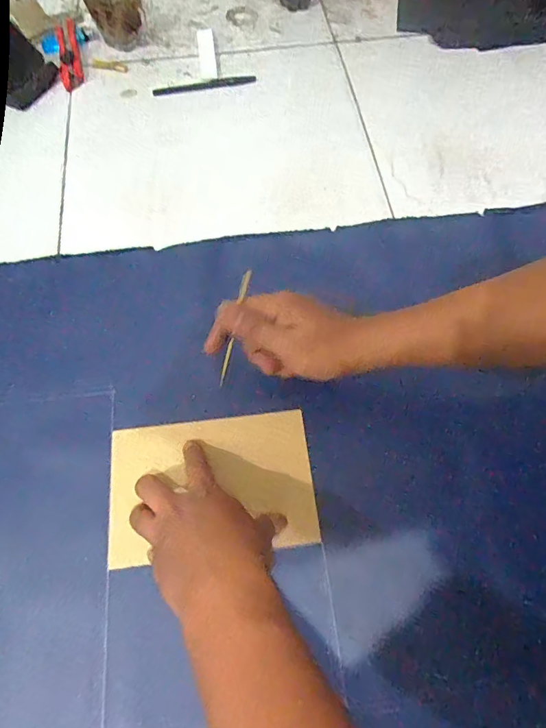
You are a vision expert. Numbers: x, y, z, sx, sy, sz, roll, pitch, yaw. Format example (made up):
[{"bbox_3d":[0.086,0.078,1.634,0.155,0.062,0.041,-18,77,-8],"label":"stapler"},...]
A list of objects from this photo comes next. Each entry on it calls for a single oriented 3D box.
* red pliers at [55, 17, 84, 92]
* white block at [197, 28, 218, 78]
[{"bbox_3d":[-0.297,-0.455,0.629,0.029,0.019,0.138,-13,66,-6],"label":"red pliers"},{"bbox_3d":[-0.098,-0.463,0.641,0.024,0.009,0.122,-7,66,-3],"label":"white block"}]

